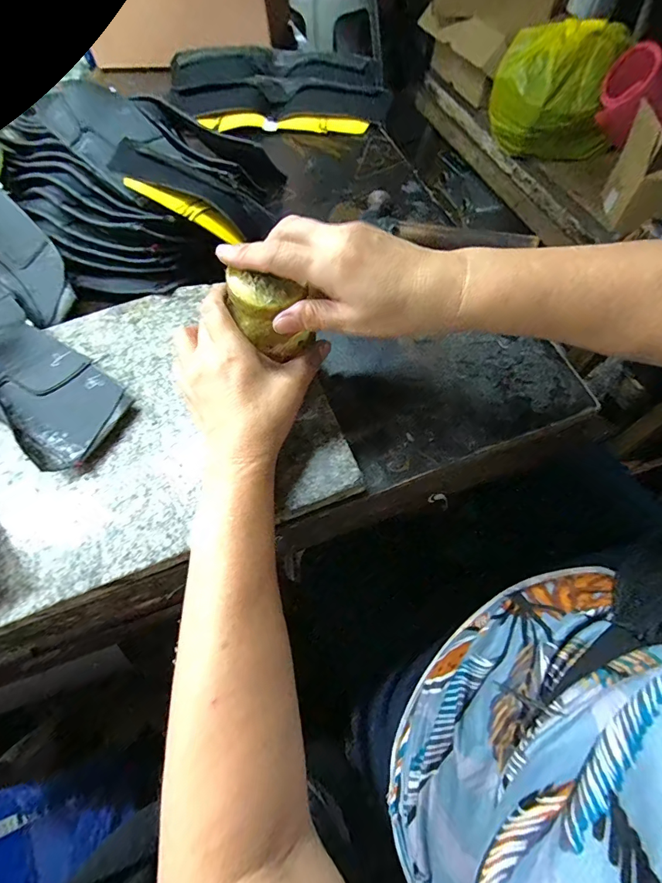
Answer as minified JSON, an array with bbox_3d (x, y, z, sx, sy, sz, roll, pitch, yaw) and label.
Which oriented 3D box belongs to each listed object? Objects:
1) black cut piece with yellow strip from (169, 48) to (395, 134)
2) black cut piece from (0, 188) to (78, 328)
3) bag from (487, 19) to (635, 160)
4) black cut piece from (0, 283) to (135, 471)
[{"bbox_3d":[-0.083,-0.509,0.581,0.329,0.042,0.155,7,64,7],"label":"black cut piece with yellow strip"},{"bbox_3d":[-0.330,-0.194,0.423,0.076,0.016,0.175,-42,85,14],"label":"black cut piece"},{"bbox_3d":[0.459,-0.700,0.824,0.250,0.191,0.136,24,67,15],"label":"bag"},{"bbox_3d":[-0.300,-0.084,0.370,0.300,0.020,0.087,36,68,19],"label":"black cut piece"}]

